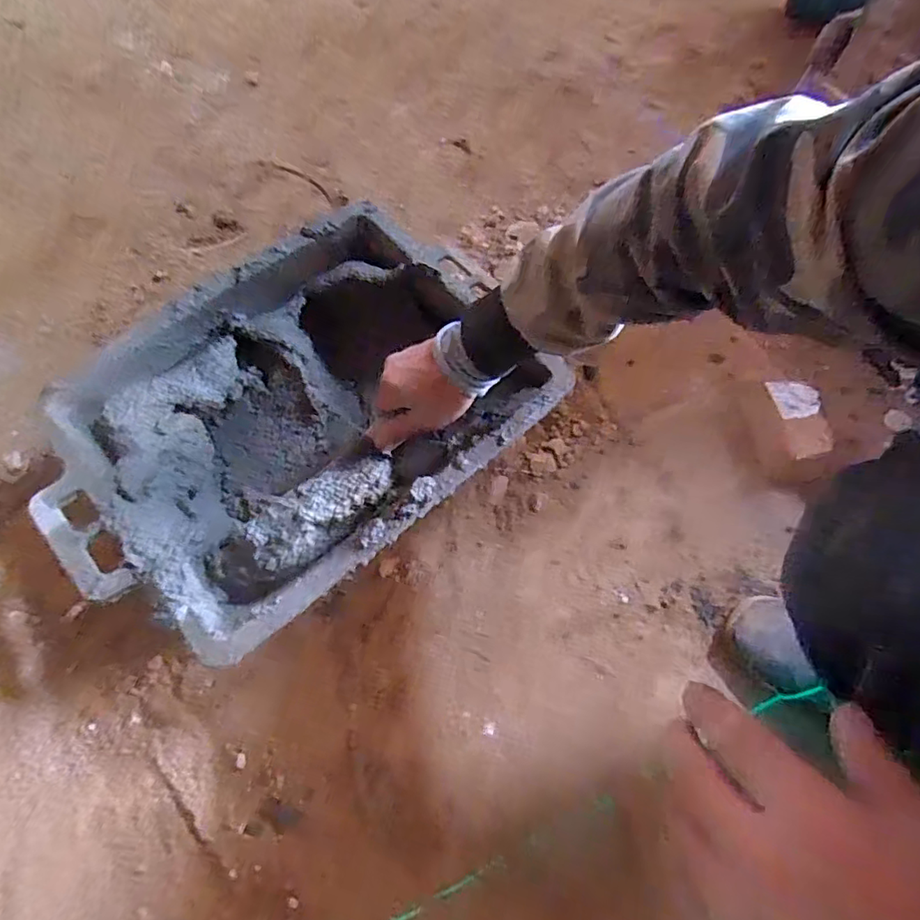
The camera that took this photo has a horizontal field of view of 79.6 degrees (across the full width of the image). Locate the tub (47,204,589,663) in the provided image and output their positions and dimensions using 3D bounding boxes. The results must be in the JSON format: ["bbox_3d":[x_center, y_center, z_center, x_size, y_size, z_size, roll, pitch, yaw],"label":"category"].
[{"bbox_3d":[-0.161,-0.039,0.581,0.452,0.138,0.341,-39,72,-18],"label":"tub"}]

